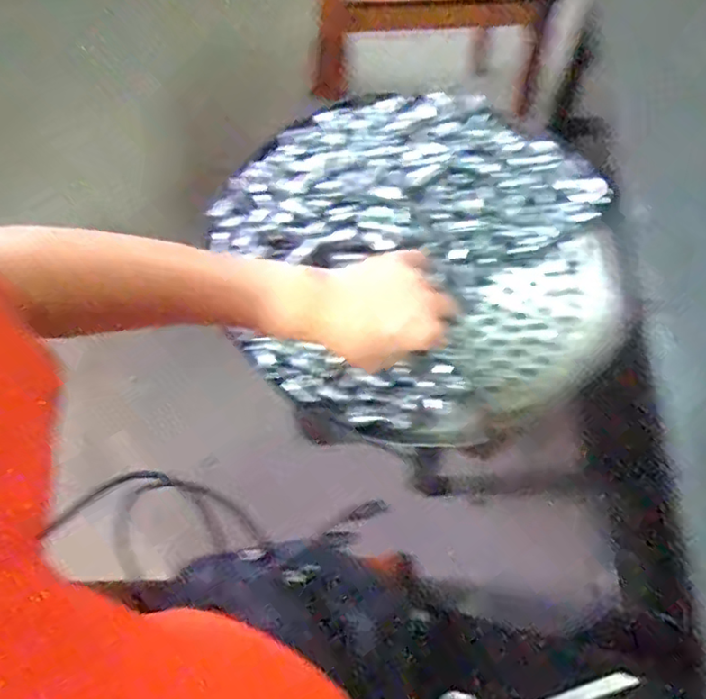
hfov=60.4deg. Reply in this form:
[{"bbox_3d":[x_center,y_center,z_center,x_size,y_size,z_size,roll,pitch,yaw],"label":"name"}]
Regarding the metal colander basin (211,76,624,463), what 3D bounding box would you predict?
[{"bbox_3d":[0.057,-0.093,0.560,0.370,0.093,0.339,-1,65,2],"label":"metal colander basin"}]

